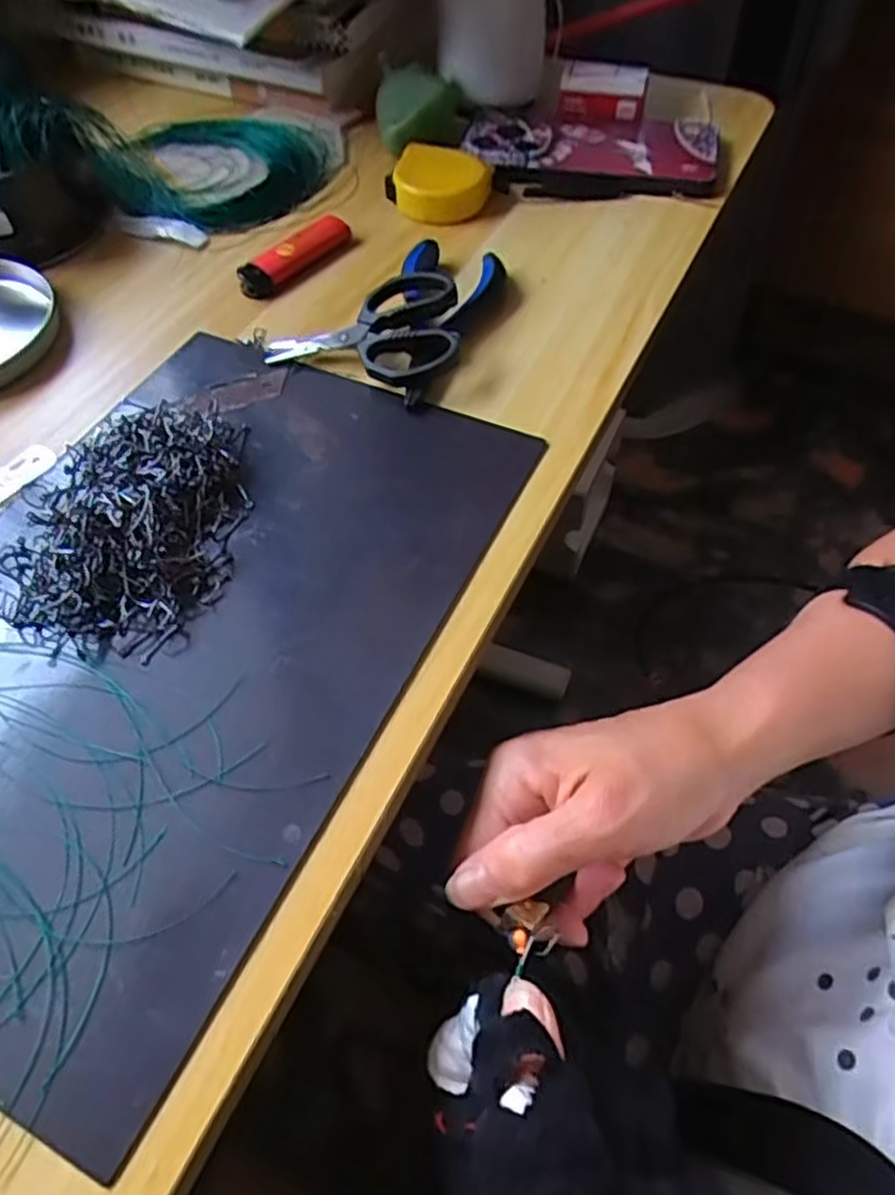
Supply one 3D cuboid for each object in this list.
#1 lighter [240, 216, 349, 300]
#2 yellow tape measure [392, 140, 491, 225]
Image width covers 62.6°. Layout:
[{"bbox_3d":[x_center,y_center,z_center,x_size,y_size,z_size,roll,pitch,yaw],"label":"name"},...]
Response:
[{"bbox_3d":[-0.089,-0.196,0.421,0.021,0.013,0.074,34,62,22],"label":"lighter"},{"bbox_3d":[-0.003,-0.255,0.454,0.058,0.025,0.056,1,55,1],"label":"yellow tape measure"}]

